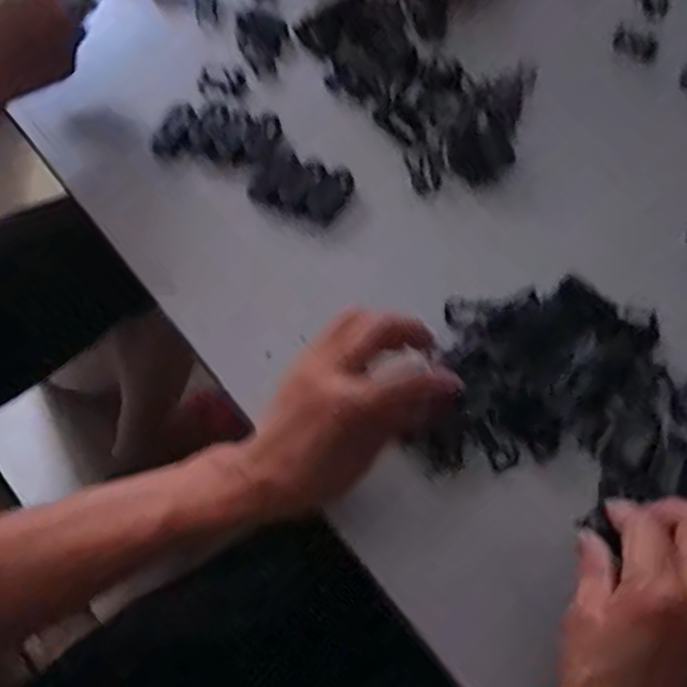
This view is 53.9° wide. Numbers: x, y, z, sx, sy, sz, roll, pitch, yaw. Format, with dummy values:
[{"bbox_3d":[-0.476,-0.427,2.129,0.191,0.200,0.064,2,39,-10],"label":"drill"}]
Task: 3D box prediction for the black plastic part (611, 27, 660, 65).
[{"bbox_3d":[0.269,-0.275,0.620,0.042,0.004,0.045,20,62,6],"label":"black plastic part"}]

